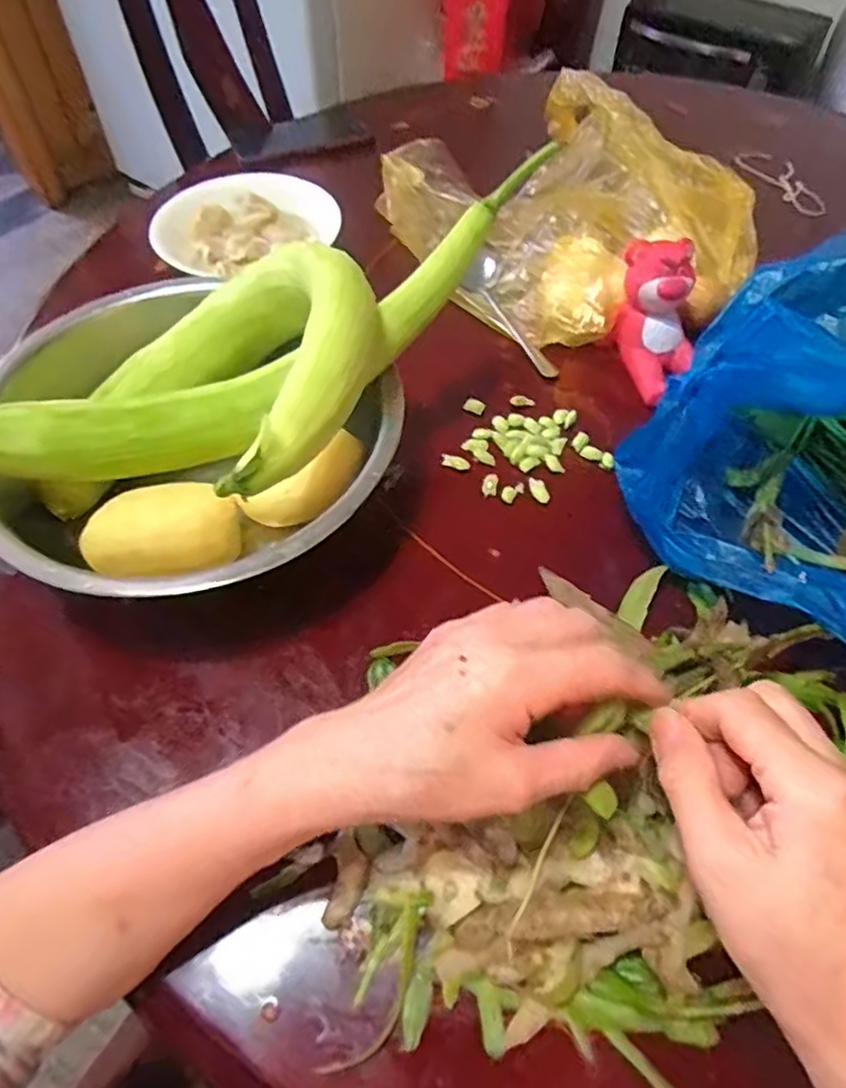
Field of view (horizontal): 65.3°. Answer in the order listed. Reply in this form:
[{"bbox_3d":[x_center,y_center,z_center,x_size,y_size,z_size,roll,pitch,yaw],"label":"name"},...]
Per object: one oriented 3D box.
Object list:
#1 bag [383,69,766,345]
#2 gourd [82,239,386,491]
[{"bbox_3d":[0.139,-0.341,0.640,0.291,0.101,0.349,-38,64,-23],"label":"bag"},{"bbox_3d":[-0.121,-0.125,0.428,0.136,0.085,0.212,-37,41,-23],"label":"gourd"}]

